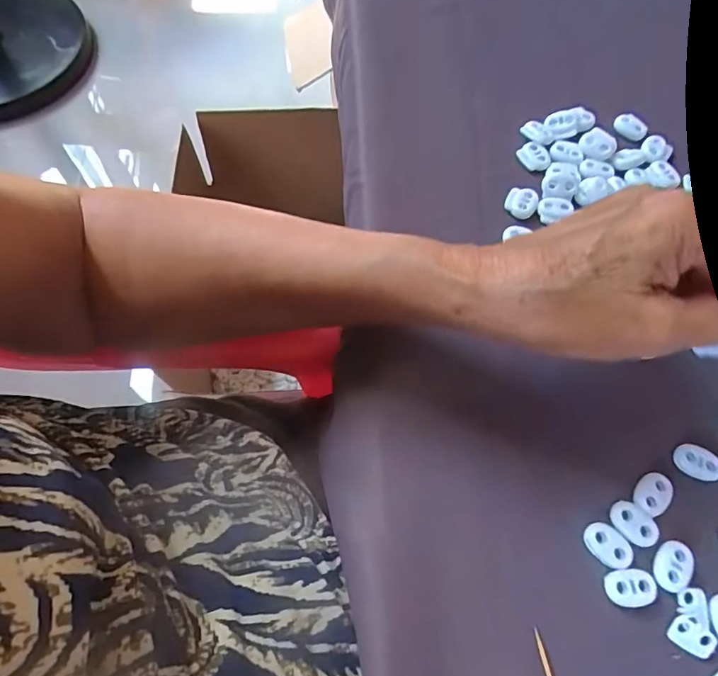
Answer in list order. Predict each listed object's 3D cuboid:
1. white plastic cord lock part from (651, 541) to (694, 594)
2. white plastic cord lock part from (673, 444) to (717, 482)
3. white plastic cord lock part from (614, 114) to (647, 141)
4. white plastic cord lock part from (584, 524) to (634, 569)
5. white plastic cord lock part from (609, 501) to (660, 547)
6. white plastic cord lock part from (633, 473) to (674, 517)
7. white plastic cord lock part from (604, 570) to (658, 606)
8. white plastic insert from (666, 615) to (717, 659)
[{"bbox_3d":[0.145,0.104,0.228,0.017,0.004,0.023,37,70,14],"label":"white plastic cord lock part"},{"bbox_3d":[0.170,0.062,0.248,0.024,0.004,0.016,19,67,7],"label":"white plastic cord lock part"},{"bbox_3d":[0.189,-0.147,0.347,0.022,0.007,0.015,29,68,11],"label":"white plastic cord lock part"},{"bbox_3d":[0.117,0.096,0.232,0.023,0.004,0.016,41,71,15],"label":"white plastic cord lock part"},{"bbox_3d":[0.130,0.087,0.235,0.023,0.004,0.016,41,71,15],"label":"white plastic cord lock part"},{"bbox_3d":[0.143,0.075,0.241,0.017,0.004,0.021,37,70,14],"label":"white plastic cord lock part"},{"bbox_3d":[0.123,0.112,0.224,0.022,0.004,0.015,-4,66,-3],"label":"white plastic cord lock part"},{"bbox_3d":[0.147,0.131,0.218,0.019,0.004,0.013,29,68,11],"label":"white plastic insert"}]

